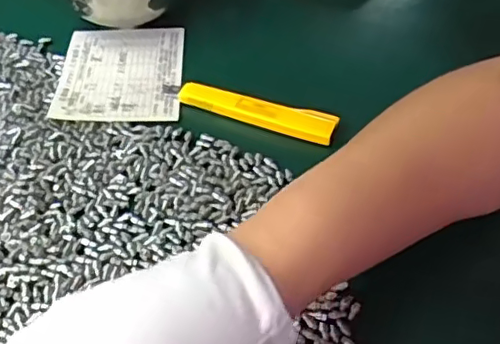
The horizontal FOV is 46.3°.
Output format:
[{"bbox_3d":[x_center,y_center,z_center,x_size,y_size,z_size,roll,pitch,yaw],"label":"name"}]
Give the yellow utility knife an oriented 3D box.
[{"bbox_3d":[-0.004,-0.044,0.403,0.128,0.011,0.020,16,53,16],"label":"yellow utility knife"}]

